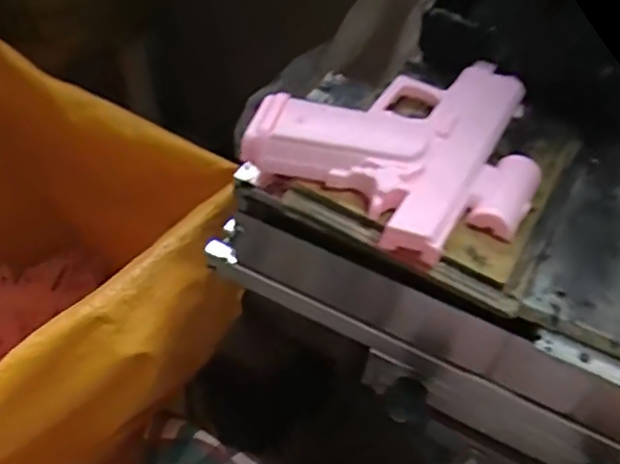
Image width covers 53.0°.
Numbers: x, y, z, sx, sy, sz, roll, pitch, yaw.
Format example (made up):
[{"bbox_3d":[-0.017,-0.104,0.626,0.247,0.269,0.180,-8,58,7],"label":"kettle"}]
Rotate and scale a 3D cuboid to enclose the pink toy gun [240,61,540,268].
[{"bbox_3d":[0.054,-0.048,0.304,0.121,0.021,0.133,31,52,21],"label":"pink toy gun"}]

